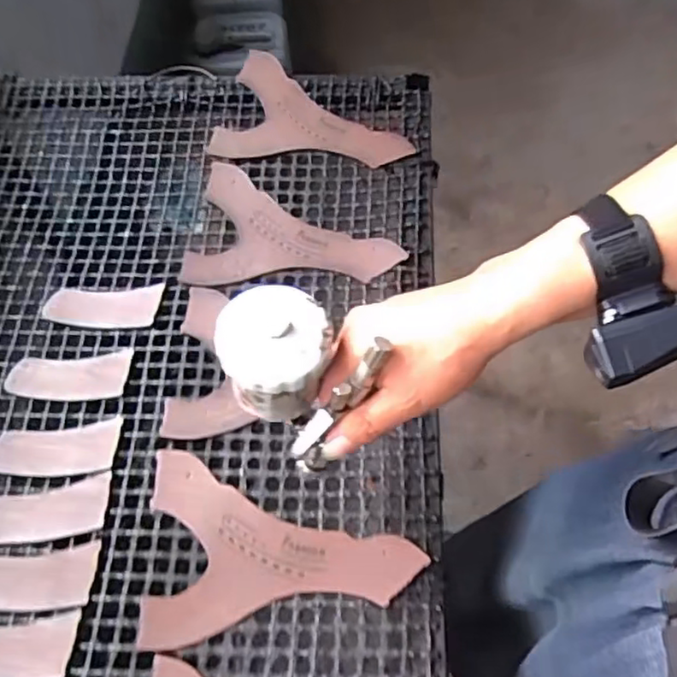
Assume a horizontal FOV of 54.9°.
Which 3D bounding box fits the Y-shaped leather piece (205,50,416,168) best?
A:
[{"bbox_3d":[-0.027,-0.245,0.731,0.216,0.020,0.151,18,64,11],"label":"Y-shaped leather piece"}]

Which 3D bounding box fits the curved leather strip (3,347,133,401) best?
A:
[{"bbox_3d":[-0.256,0.037,0.615,0.114,0.009,0.049,-8,62,-2],"label":"curved leather strip"}]

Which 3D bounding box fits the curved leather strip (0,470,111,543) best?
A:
[{"bbox_3d":[-0.253,0.149,0.552,0.115,0.006,0.047,-13,62,-5],"label":"curved leather strip"}]

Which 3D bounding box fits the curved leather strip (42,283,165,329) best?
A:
[{"bbox_3d":[-0.235,-0.033,0.651,0.114,0.011,0.045,-2,62,1],"label":"curved leather strip"}]

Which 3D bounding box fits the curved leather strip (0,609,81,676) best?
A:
[{"bbox_3d":[-0.260,0.242,0.500,0.115,0.005,0.047,-6,62,-1],"label":"curved leather strip"}]

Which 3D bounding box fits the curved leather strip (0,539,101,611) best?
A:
[{"bbox_3d":[-0.253,0.195,0.525,0.114,0.007,0.047,-7,62,-2],"label":"curved leather strip"}]

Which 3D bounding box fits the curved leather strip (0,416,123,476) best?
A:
[{"bbox_3d":[-0.255,0.100,0.582,0.114,0.004,0.048,-8,62,-2],"label":"curved leather strip"}]

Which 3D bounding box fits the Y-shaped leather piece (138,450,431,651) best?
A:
[{"bbox_3d":[-0.047,0.167,0.535,0.216,0.008,0.149,-1,63,1],"label":"Y-shaped leather piece"}]

